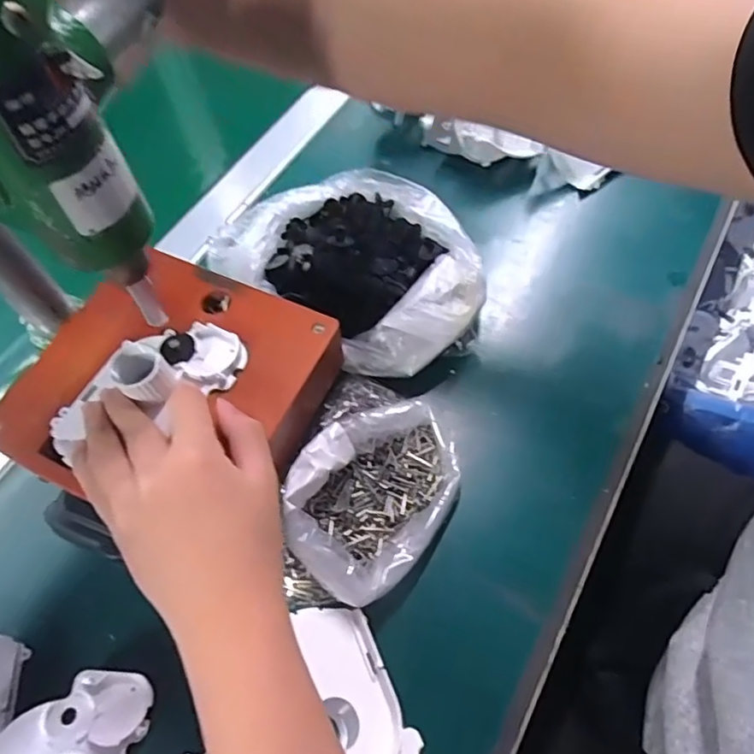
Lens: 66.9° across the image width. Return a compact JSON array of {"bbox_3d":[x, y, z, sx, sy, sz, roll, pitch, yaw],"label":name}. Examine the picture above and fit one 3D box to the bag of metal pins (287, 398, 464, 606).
[{"bbox_3d":[-0.001,0.065,0.337,0.086,0.038,0.118,36,70,19],"label":"bag of metal pins"}]

